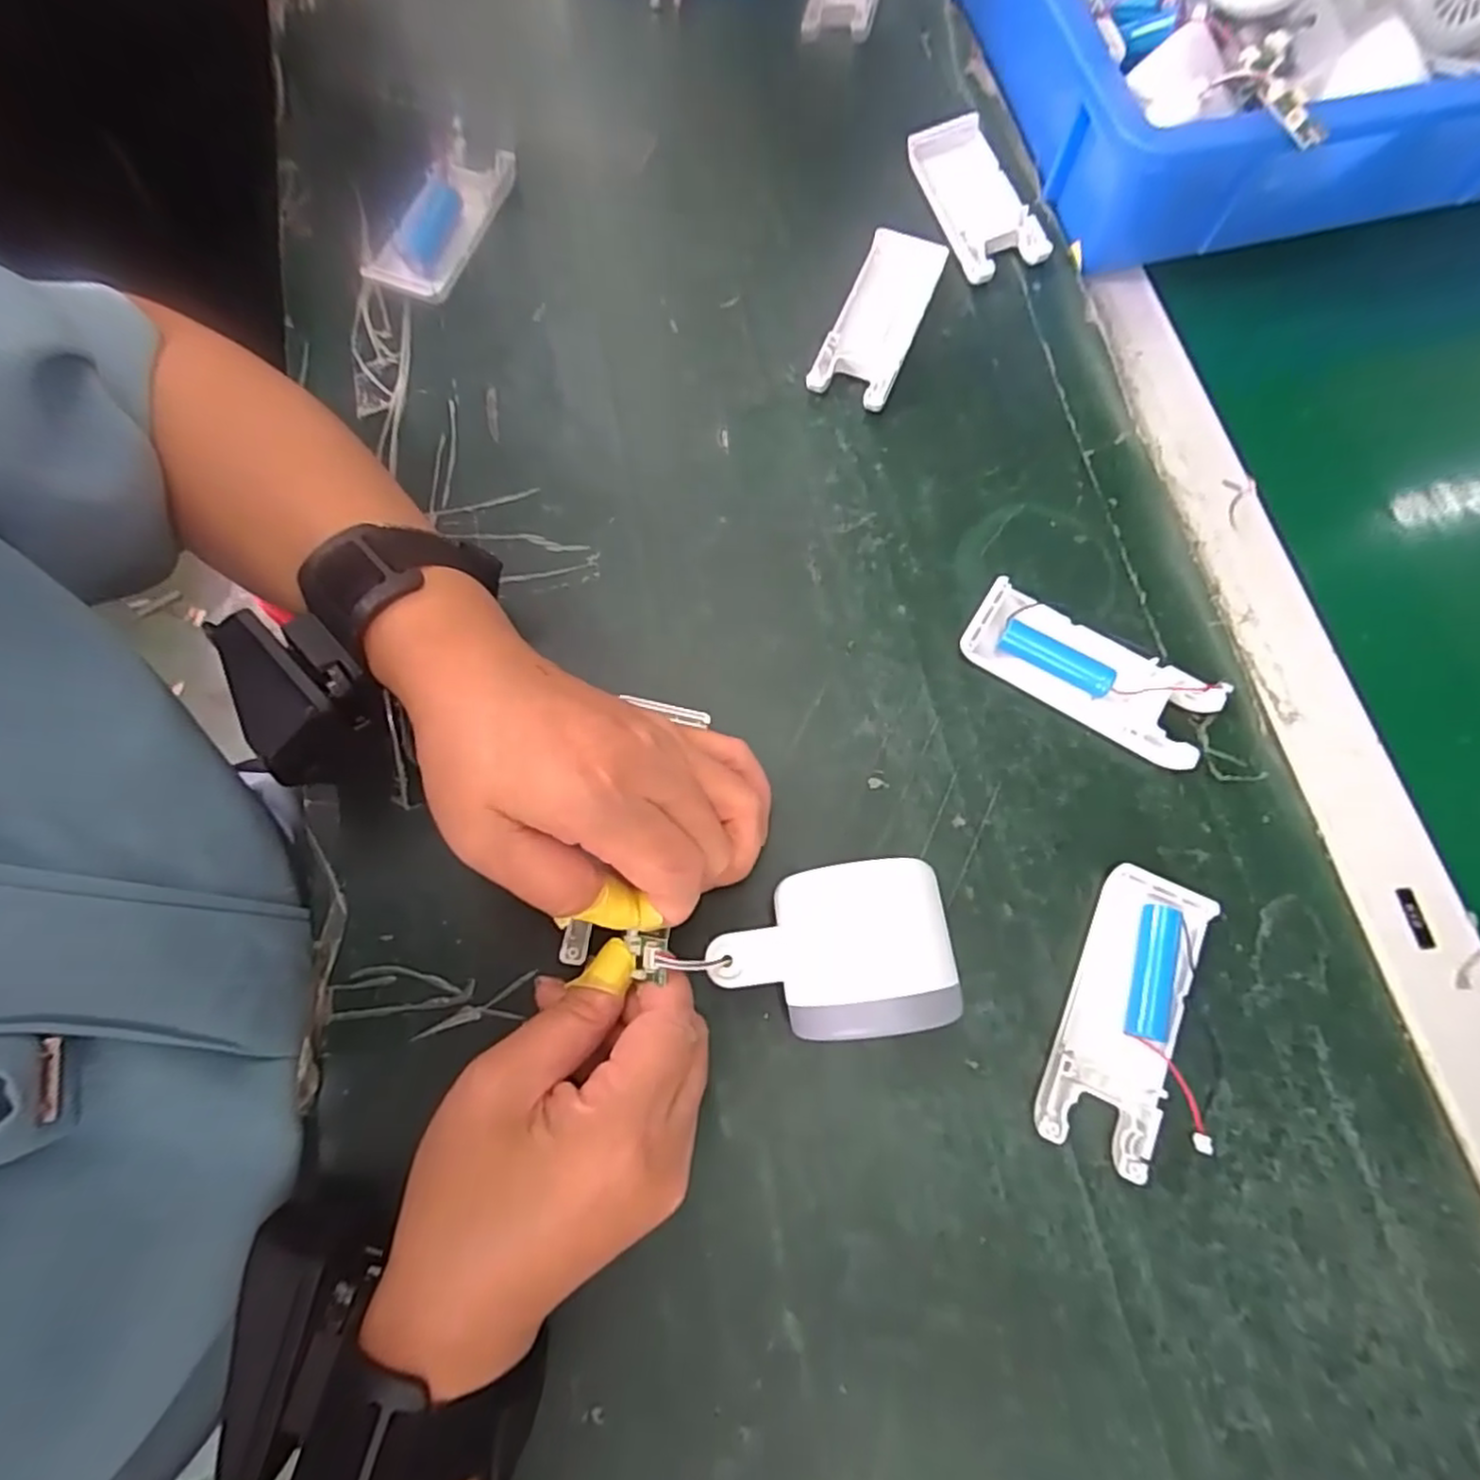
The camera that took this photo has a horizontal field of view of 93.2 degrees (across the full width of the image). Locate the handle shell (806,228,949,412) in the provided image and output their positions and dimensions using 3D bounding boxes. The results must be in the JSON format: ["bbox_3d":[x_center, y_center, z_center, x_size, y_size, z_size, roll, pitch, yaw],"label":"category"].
[{"bbox_3d":[0.071,-0.216,0.360,0.039,0.011,0.103,22,75,7],"label":"handle shell"}]

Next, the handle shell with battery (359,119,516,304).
[{"bbox_3d":[-0.161,-0.280,0.378,0.043,0.019,0.104,18,74,6],"label":"handle shell with battery"}]

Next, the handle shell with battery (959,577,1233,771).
[{"bbox_3d":[0.150,-0.029,0.303,0.105,0.015,0.039,31,76,9],"label":"handle shell with battery"}]

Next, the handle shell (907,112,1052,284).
[{"bbox_3d":[0.124,-0.289,0.372,0.041,0.017,0.102,-13,74,-3],"label":"handle shell"}]

